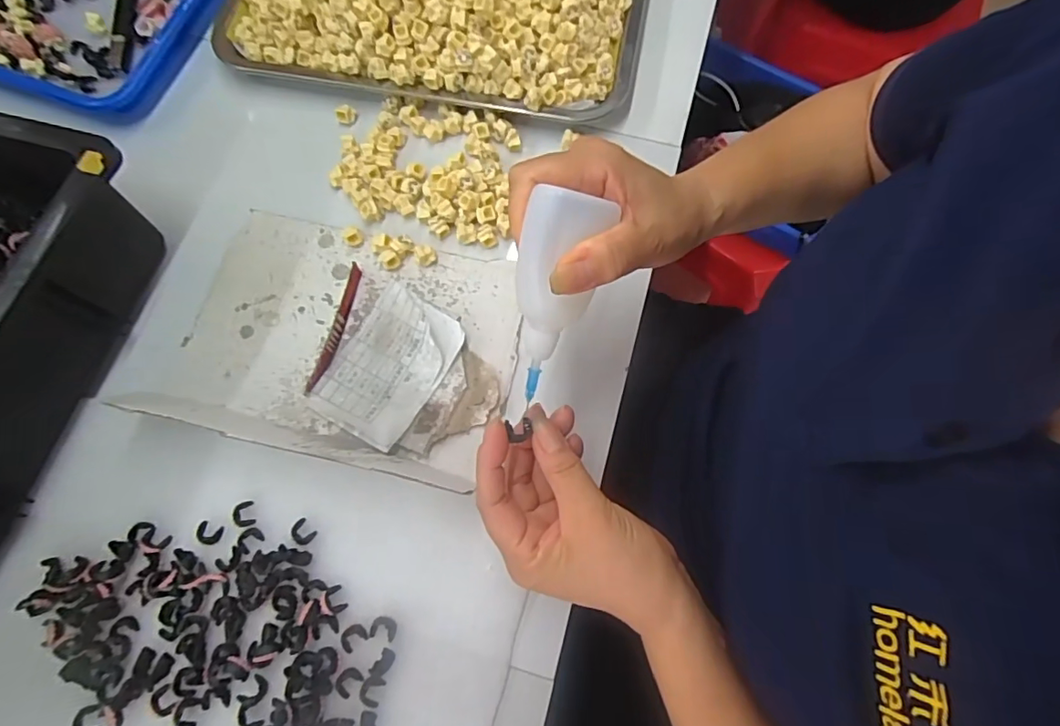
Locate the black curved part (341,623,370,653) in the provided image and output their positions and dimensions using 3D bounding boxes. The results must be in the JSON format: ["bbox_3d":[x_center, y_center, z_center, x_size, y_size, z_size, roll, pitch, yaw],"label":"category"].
[{"bbox_3d":[-0.107,0.166,0.317,0.017,0.004,0.013,-40,77,-9],"label":"black curved part"}]

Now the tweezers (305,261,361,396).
[{"bbox_3d":[-0.139,-0.027,0.373,0.009,0.009,0.102,13,75,5],"label":"tweezers"}]

